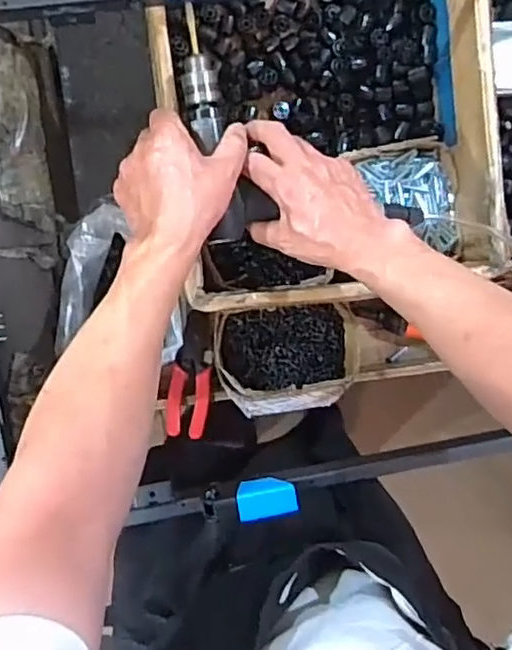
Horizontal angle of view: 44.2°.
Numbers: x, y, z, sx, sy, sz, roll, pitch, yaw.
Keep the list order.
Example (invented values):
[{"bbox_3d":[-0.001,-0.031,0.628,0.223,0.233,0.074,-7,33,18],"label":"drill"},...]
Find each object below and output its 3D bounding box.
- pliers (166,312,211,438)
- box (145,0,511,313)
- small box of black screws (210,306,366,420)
[{"bbox_3d":[-0.083,0.063,0.820,0.049,0.024,0.159,8,81,-8],"label":"pliers"},{"bbox_3d":[0.065,-0.315,0.708,0.356,0.159,0.494,-5,95,-7],"label":"box"},{"bbox_3d":[0.041,0.047,0.793,0.180,0.076,0.139,-4,95,-7],"label":"small box of black screws"}]

